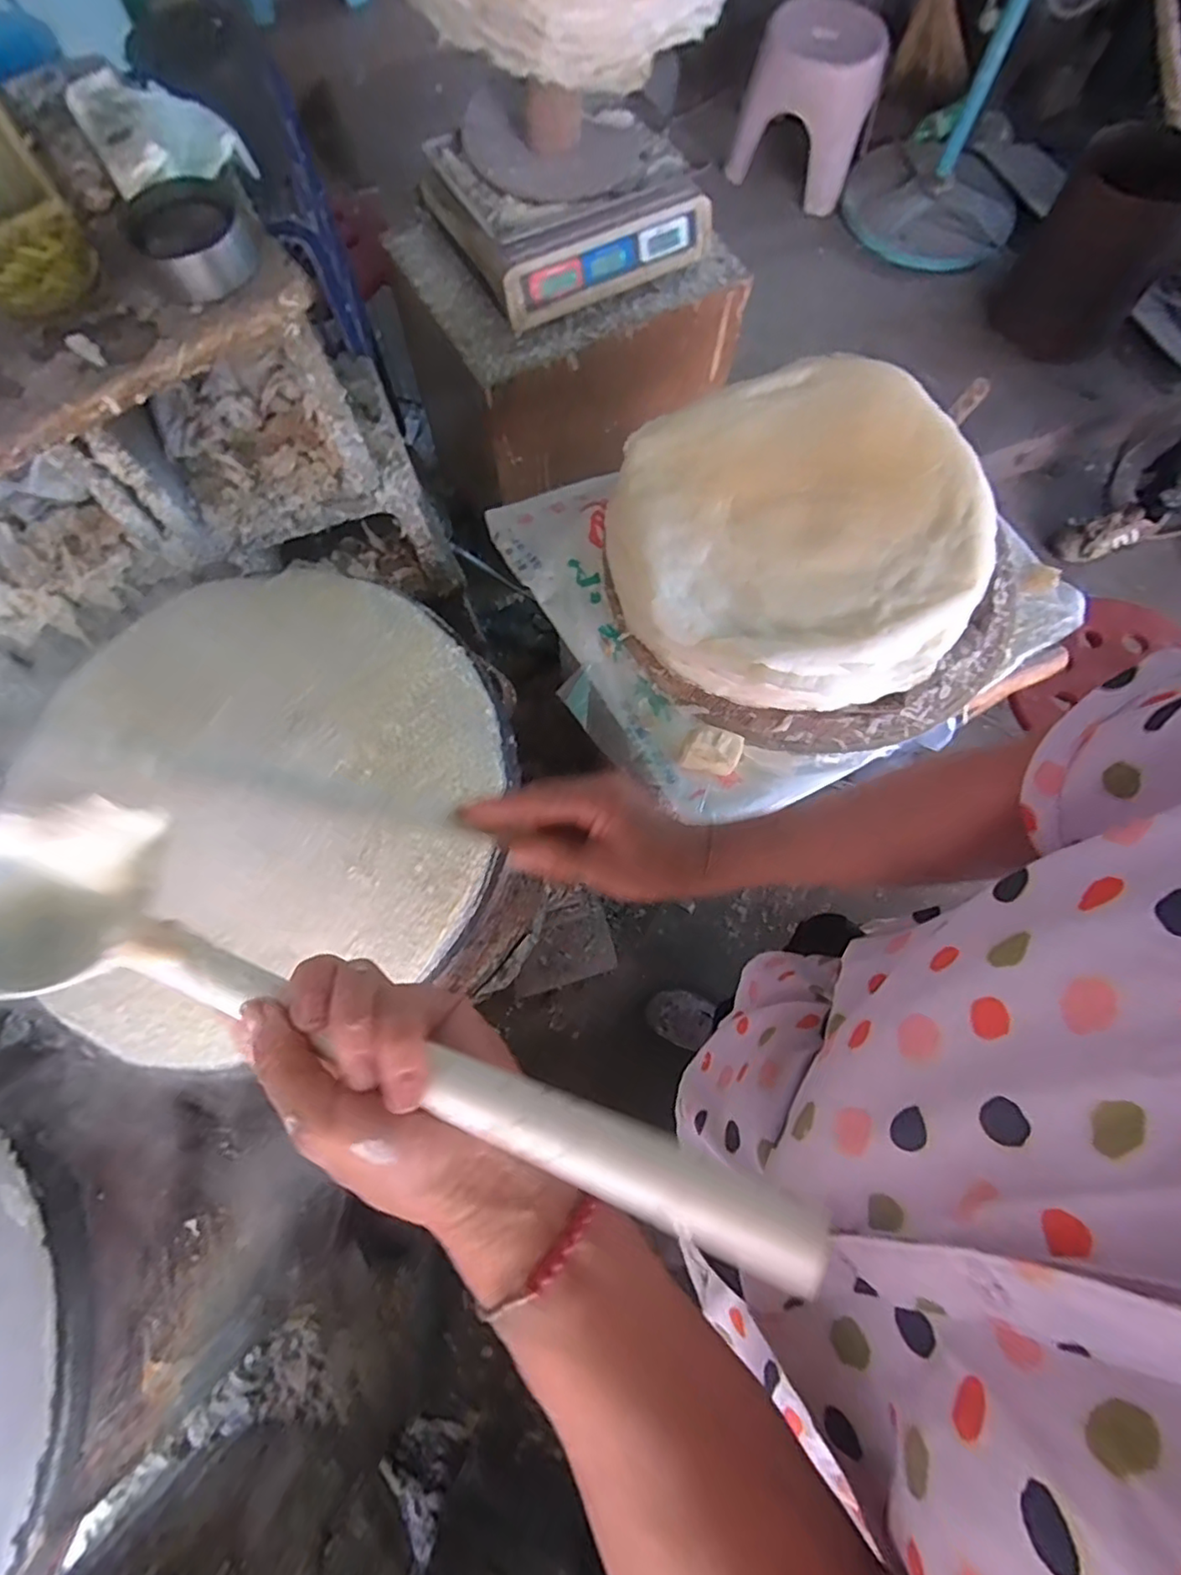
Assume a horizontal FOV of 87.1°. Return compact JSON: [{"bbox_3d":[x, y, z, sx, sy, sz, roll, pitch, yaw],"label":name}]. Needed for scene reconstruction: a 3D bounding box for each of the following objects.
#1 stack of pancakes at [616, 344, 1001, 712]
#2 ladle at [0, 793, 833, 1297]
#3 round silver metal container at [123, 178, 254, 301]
[{"bbox_3d":[0.210,-0.265,0.653,0.377,0.096,0.380,9,72,5],"label":"stack of pancakes"},{"bbox_3d":[-0.112,0.087,0.244,0.389,0.043,0.091,16,72,20],"label":"ladle"},{"bbox_3d":[-0.266,-0.368,0.417,0.071,0.036,0.062,-30,73,-8],"label":"round silver metal container"}]

